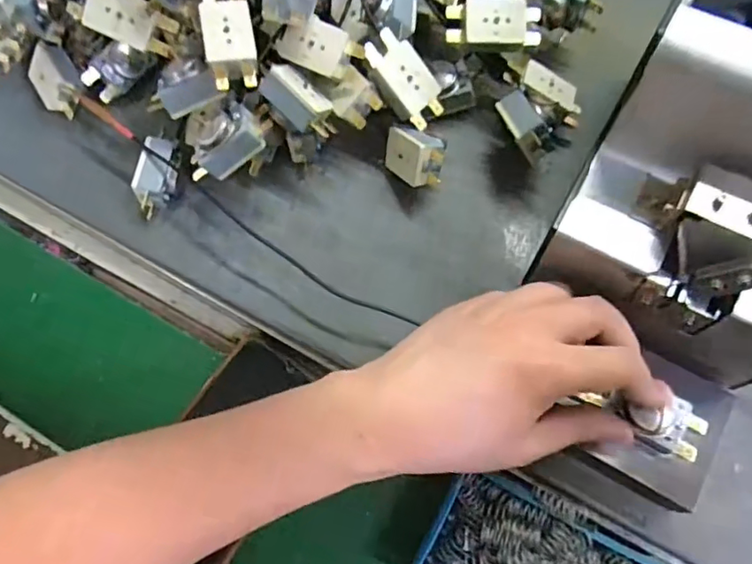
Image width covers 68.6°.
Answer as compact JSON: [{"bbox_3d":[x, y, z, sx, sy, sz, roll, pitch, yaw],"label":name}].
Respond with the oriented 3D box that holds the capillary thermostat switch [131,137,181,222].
[{"bbox_3d":[-0.140,-0.067,0.353,0.022,0.018,0.050,12,83,7],"label":"capillary thermostat switch"}]

